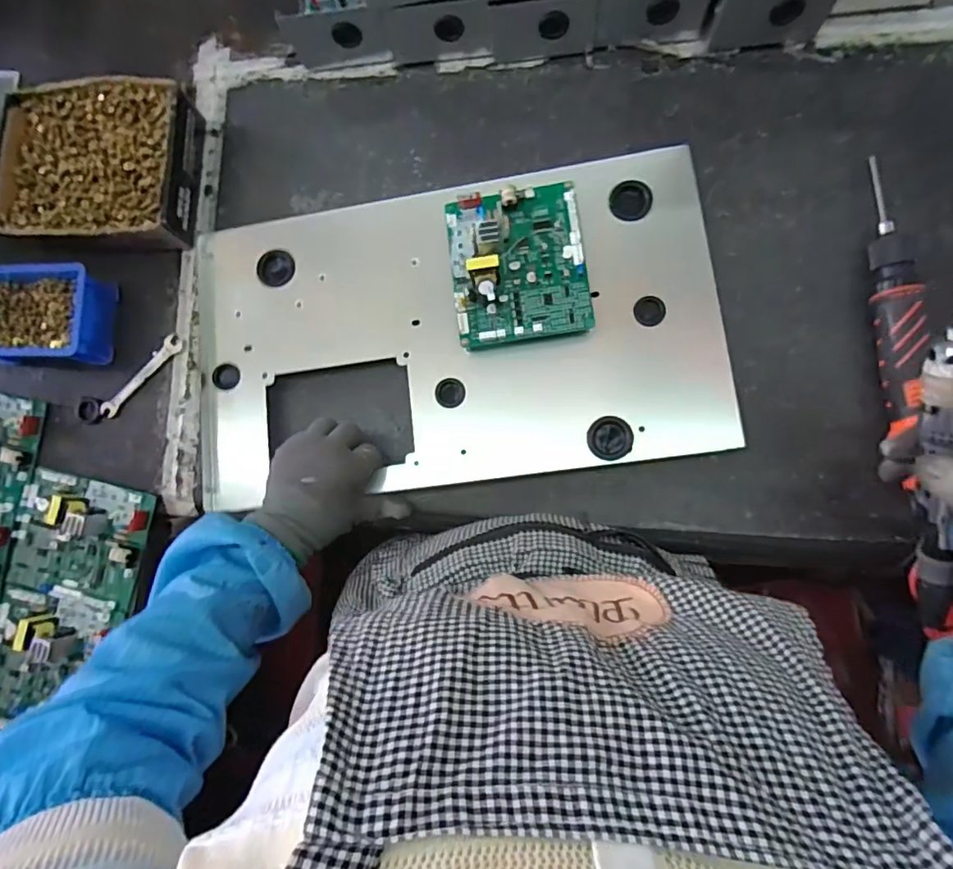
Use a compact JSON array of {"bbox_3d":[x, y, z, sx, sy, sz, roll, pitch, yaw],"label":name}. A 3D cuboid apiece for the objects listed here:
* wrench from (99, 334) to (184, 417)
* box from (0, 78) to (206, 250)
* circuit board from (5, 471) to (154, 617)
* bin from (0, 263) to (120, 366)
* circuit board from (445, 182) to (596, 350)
[{"bbox_3d":[-0.380,-0.066,0.604,0.115,0.007,0.023,-43,81,2],"label":"wrench"},{"bbox_3d":[-0.429,-0.308,0.615,0.218,0.058,0.195,2,85,8],"label":"box"},{"bbox_3d":[-0.438,0.115,0.575,0.163,0.031,0.133,11,87,9],"label":"circuit board"},{"bbox_3d":[-0.491,-0.135,0.600,0.156,0.055,0.110,2,85,8],"label":"bin"},{"bbox_3d":[0.038,-0.168,0.520,0.133,0.051,0.153,-8,84,7],"label":"circuit board"}]

